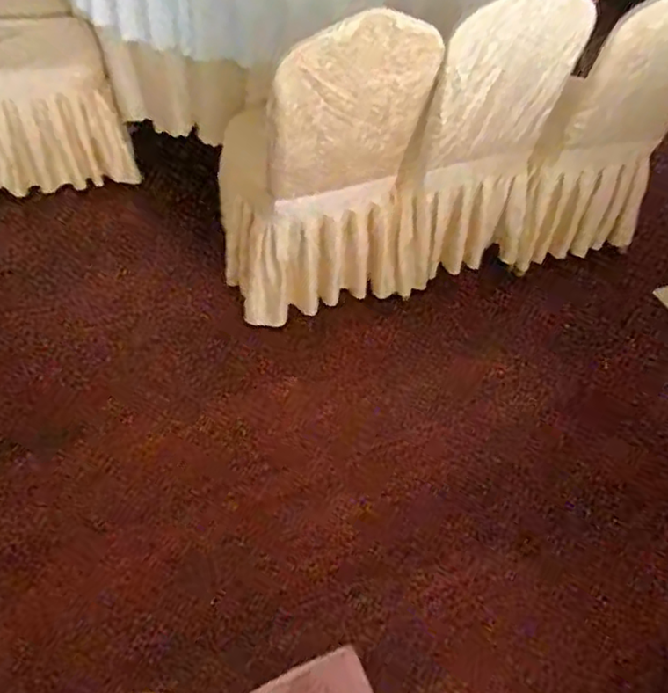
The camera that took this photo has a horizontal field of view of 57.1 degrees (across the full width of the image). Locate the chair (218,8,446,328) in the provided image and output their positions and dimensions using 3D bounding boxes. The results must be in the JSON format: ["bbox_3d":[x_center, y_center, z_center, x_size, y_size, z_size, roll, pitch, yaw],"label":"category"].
[{"bbox_3d":[-0.040,-0.538,1.770,0.555,0.887,0.432,-11,51,-13],"label":"chair"}]

